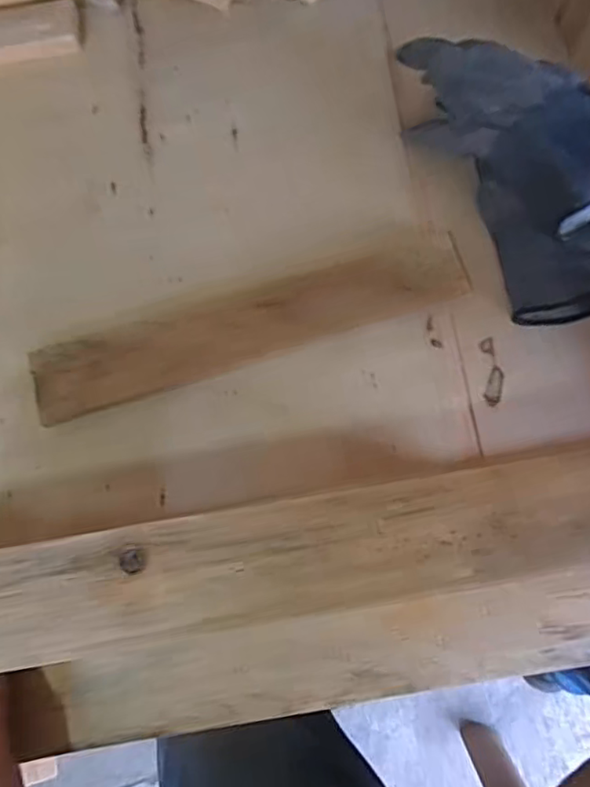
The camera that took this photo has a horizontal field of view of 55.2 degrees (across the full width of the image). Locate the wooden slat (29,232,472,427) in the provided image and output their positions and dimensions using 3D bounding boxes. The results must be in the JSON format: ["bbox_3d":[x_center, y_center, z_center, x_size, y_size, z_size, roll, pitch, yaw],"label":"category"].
[{"bbox_3d":[-0.033,-0.056,0.448,0.343,0.016,0.055,-18,73,-5],"label":"wooden slat"}]

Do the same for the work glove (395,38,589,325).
[{"bbox_3d":[0.183,-0.177,0.440,0.122,0.089,0.268,-28,88,-7],"label":"work glove"}]

